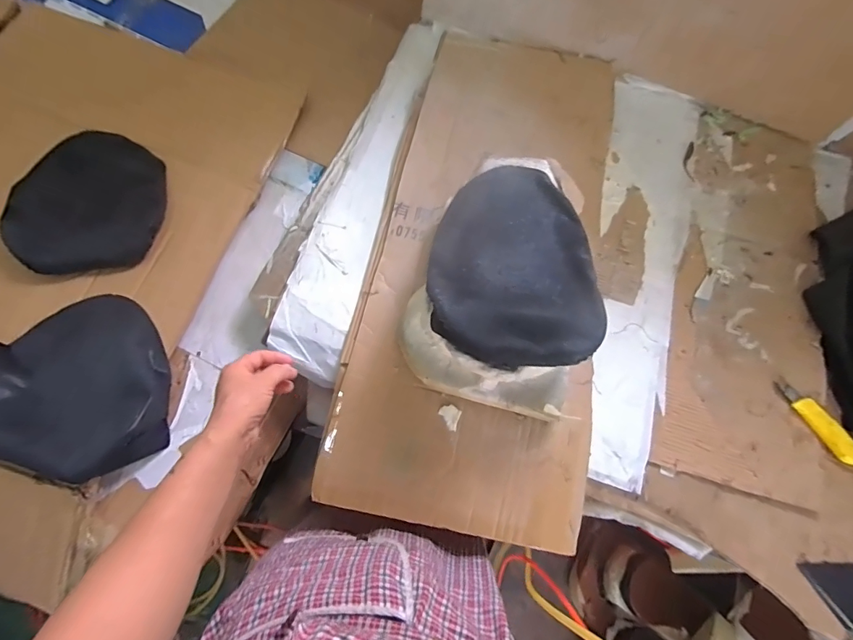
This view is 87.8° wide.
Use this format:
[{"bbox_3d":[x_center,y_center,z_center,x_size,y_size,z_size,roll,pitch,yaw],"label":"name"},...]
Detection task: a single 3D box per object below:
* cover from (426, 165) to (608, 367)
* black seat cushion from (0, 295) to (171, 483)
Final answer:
[{"bbox_3d":[0.115,-0.083,0.584,0.225,0.070,0.302,2,71,-8],"label":"cover"},{"bbox_3d":[-0.521,0.098,0.660,0.239,0.120,0.280,-27,77,-16],"label":"black seat cushion"}]

